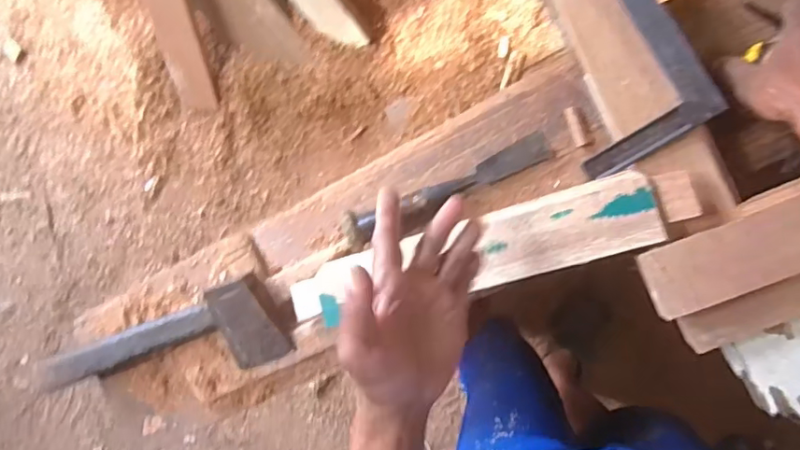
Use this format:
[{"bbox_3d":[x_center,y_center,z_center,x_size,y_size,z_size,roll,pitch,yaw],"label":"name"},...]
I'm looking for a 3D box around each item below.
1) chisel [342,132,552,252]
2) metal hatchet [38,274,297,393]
[{"bbox_3d":[0.052,-0.035,0.611,0.241,0.035,0.042,-22,91,11],"label":"chisel"},{"bbox_3d":[-0.293,0.156,0.676,0.320,0.048,0.106,-20,91,11],"label":"metal hatchet"}]

